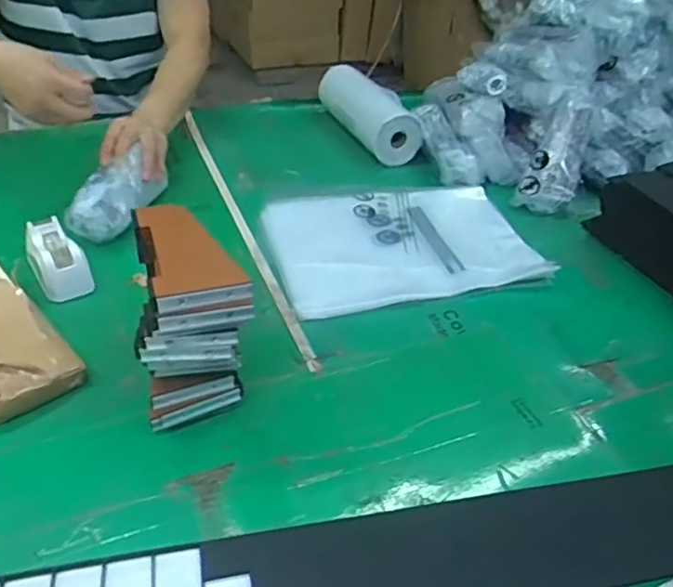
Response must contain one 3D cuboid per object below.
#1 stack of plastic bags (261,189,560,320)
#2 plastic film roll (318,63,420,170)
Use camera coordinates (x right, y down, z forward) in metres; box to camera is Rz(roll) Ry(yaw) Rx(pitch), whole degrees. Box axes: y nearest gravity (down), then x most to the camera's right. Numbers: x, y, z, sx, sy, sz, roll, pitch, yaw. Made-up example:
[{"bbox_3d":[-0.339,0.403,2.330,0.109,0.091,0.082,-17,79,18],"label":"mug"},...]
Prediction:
[{"bbox_3d":[0.093,-0.075,0.885,0.357,0.021,0.260,-6,39,-13],"label":"stack of plastic bags"},{"bbox_3d":[0.056,-0.338,1.161,0.091,0.088,0.260,-12,40,-20],"label":"plastic film roll"}]

